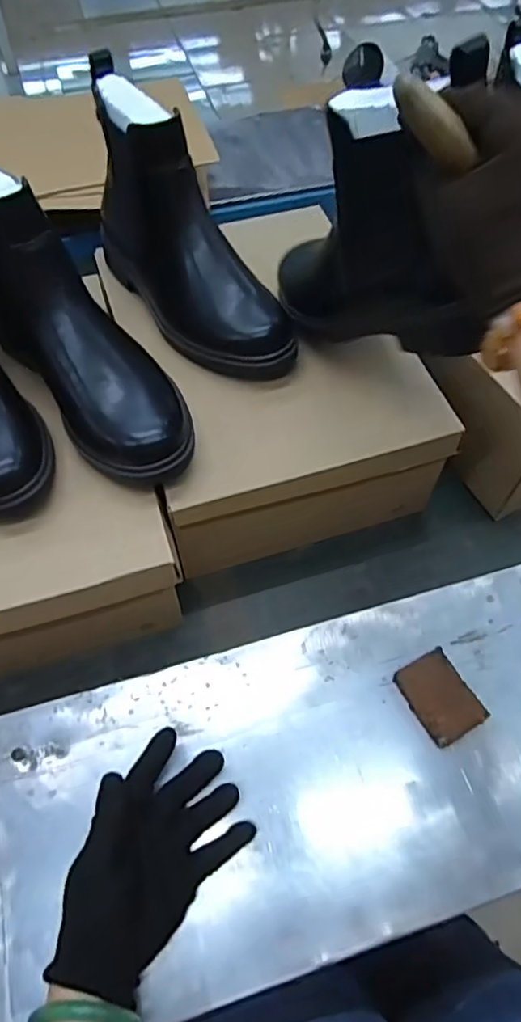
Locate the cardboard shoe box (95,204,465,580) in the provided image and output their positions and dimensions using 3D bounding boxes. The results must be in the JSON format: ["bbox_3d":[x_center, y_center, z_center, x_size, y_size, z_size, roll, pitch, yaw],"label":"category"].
[{"bbox_3d":[0.001,-0.130,0.588,0.252,0.115,0.312,-15,62,-9],"label":"cardboard shoe box"}]

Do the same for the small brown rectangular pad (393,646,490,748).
[{"bbox_3d":[0.146,0.152,0.487,0.049,0.011,0.066,-26,64,-14],"label":"small brown rectangular pad"}]

